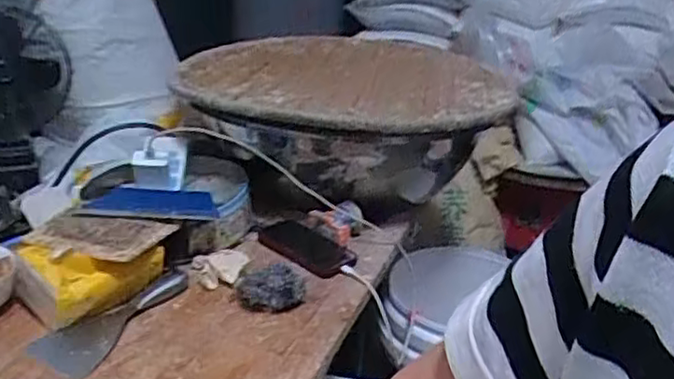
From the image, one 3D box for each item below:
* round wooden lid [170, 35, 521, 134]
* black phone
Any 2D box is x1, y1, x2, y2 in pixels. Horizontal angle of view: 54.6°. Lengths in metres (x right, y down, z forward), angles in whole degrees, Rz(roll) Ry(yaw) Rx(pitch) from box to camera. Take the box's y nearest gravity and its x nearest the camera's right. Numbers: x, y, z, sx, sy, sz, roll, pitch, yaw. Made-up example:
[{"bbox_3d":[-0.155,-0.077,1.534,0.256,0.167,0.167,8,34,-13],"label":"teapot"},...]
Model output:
[{"bbox_3d":[0.023,-0.211,1.205,0.585,0.051,0.587,3,24,-1],"label":"round wooden lid"},{"bbox_3d":[-0.050,0.089,1.006,0.160,0.011,0.088,29,34,34],"label":"black phone"}]

